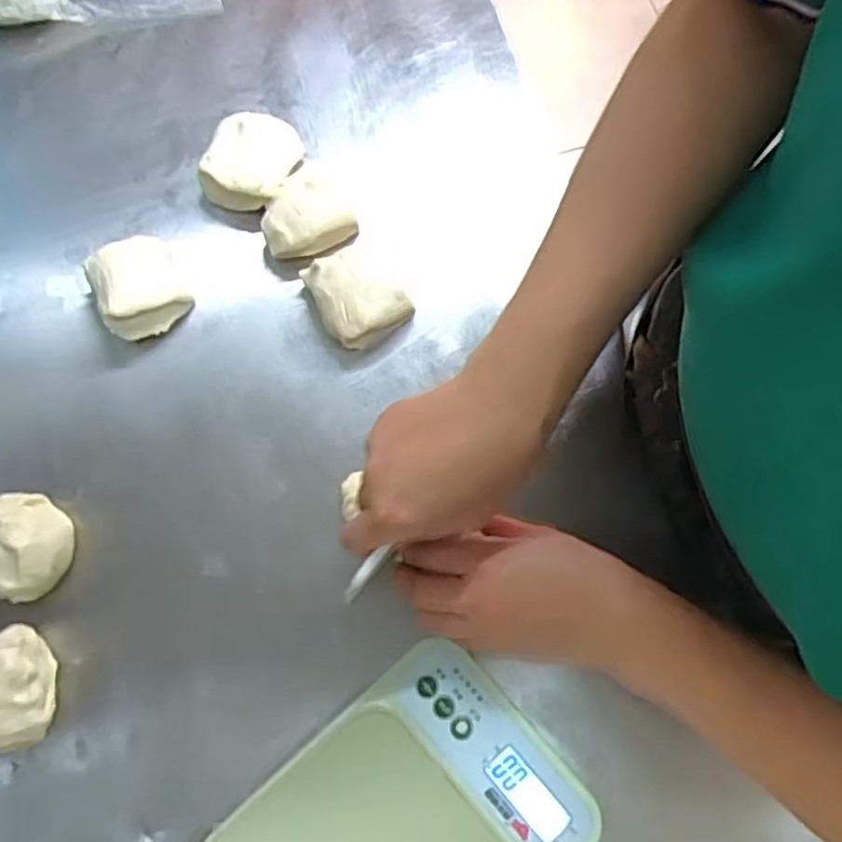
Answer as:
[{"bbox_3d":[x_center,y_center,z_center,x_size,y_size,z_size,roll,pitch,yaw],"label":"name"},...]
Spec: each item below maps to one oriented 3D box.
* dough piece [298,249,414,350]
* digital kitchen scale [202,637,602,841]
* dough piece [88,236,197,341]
[{"bbox_3d":[-0.044,-0.084,0.485,0.053,0.033,0.070,-34,77,-8],"label":"dough piece"},{"bbox_3d":[-0.009,0.233,0.397,0.184,0.049,0.141,-39,78,-10],"label":"digital kitchen scale"},{"bbox_3d":[-0.193,-0.093,0.485,0.057,0.036,0.068,-30,77,-7],"label":"dough piece"}]

